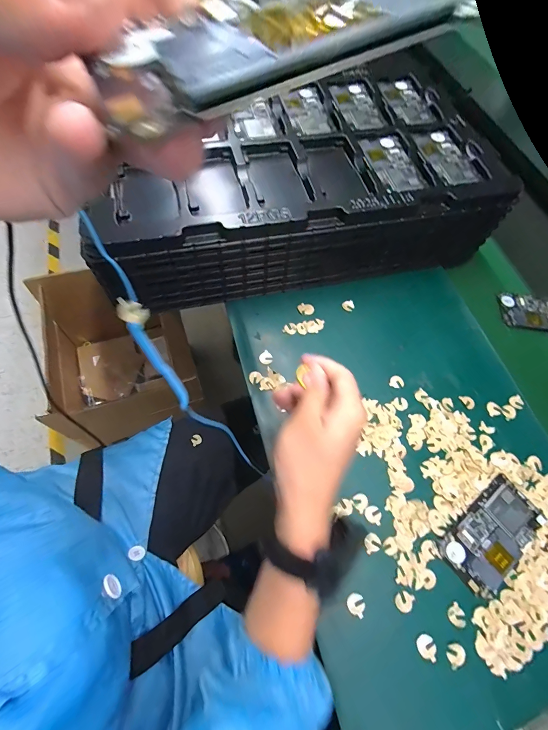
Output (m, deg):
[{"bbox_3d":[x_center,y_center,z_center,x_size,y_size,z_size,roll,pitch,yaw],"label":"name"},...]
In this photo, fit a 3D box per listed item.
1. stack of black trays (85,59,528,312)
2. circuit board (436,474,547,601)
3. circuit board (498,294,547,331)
[{"bbox_3d":[0.030,-0.284,0.526,0.539,0.133,0.322,-11,66,-7],"label":"stack of black trays"},{"bbox_3d":[0.245,0.188,0.374,0.123,0.005,0.067,-36,71,-17],"label":"circuit board"},{"bbox_3d":[0.420,-0.082,0.532,0.117,0.011,0.061,7,65,1],"label":"circuit board"}]

